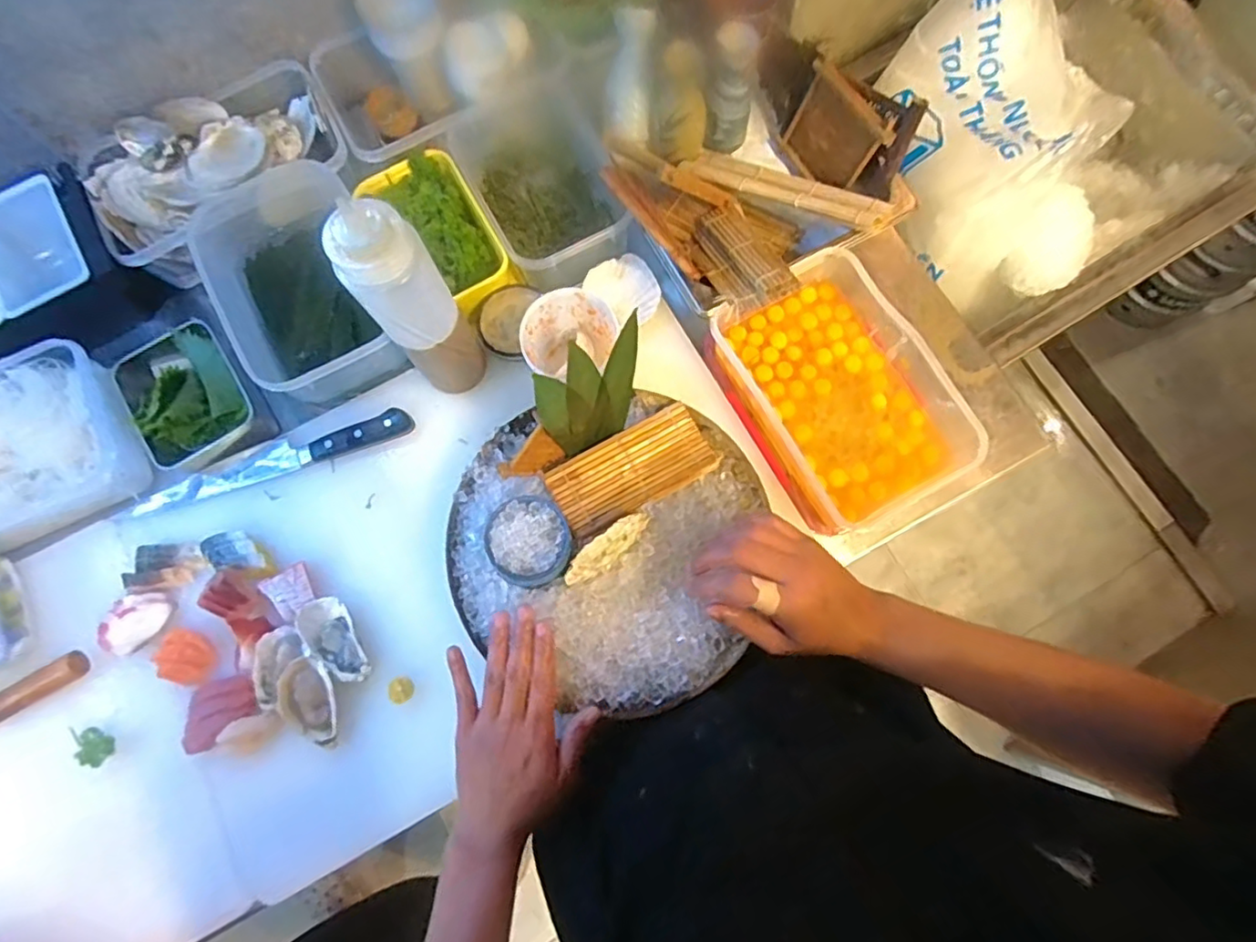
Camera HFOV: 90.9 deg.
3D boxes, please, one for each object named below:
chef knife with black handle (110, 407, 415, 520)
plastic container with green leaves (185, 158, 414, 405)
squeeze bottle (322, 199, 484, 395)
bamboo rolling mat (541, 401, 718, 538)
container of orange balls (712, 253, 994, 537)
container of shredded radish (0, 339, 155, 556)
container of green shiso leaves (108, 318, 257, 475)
[{"bbox_3d":[-0.360,-0.010,0.606,0.299,0.017,0.035,-17,77,-3],"label":"chef knife with black handle"},{"bbox_3d":[-0.328,-0.187,0.616,0.147,0.062,0.231,-23,78,-5],"label":"plastic container with green leaves"},{"bbox_3d":[-0.173,-0.131,0.517,0.064,0.233,0.053,-33,79,-7],"label":"squeeze bottle"},{"bbox_3d":[0.003,-0.002,0.545,0.140,0.006,0.067,-29,78,-6],"label":"bamboo rolling mat"},{"bbox_3d":[0.208,-0.078,0.595,0.185,0.059,0.244,-30,78,-6],"label":"container of orange balls"},{"bbox_3d":[-0.622,-0.010,0.605,0.269,0.043,0.171,-26,78,-5],"label":"container of shredded radish"},{"bbox_3d":[-0.448,-0.078,0.623,0.104,0.052,0.141,-32,79,-7],"label":"container of green shiso leaves"}]

